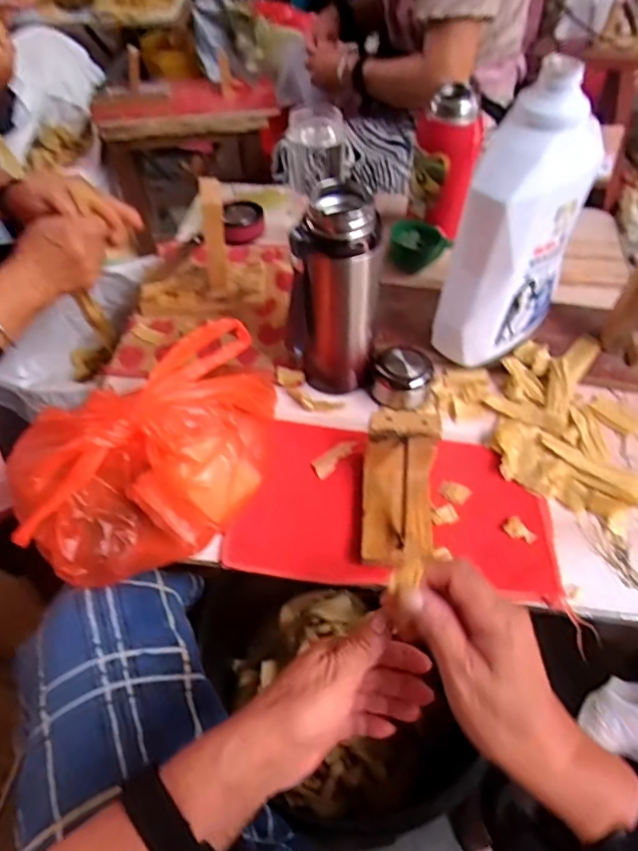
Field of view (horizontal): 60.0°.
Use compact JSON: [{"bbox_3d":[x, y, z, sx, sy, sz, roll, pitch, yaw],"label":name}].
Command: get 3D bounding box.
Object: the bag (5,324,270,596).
[{"bbox_3d":[-0.133,0.024,0.467,0.235,0.112,0.144,-18,57,-16],"label":"bag"}]

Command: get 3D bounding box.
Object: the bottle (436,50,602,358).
[{"bbox_3d":[0.183,-0.171,0.514,0.102,0.278,0.081,-38,64,-26],"label":"bottle"}]

